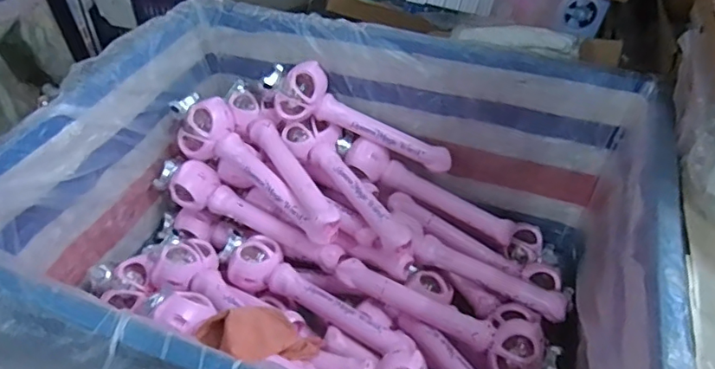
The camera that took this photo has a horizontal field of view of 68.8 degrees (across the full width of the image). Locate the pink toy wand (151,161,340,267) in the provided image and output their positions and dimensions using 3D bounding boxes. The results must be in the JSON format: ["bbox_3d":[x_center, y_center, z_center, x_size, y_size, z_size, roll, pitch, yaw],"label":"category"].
[{"bbox_3d":[-0.189,0.054,0.922,0.356,0.074,0.061,26,49,7],"label":"pink toy wand"}]

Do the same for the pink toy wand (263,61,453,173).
[{"bbox_3d":[0.005,-0.114,0.944,0.360,0.093,0.060,26,46,-7],"label":"pink toy wand"}]

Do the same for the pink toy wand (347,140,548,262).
[{"bbox_3d":[0.156,0.026,0.966,0.411,0.060,0.066,28,48,-1],"label":"pink toy wand"}]

